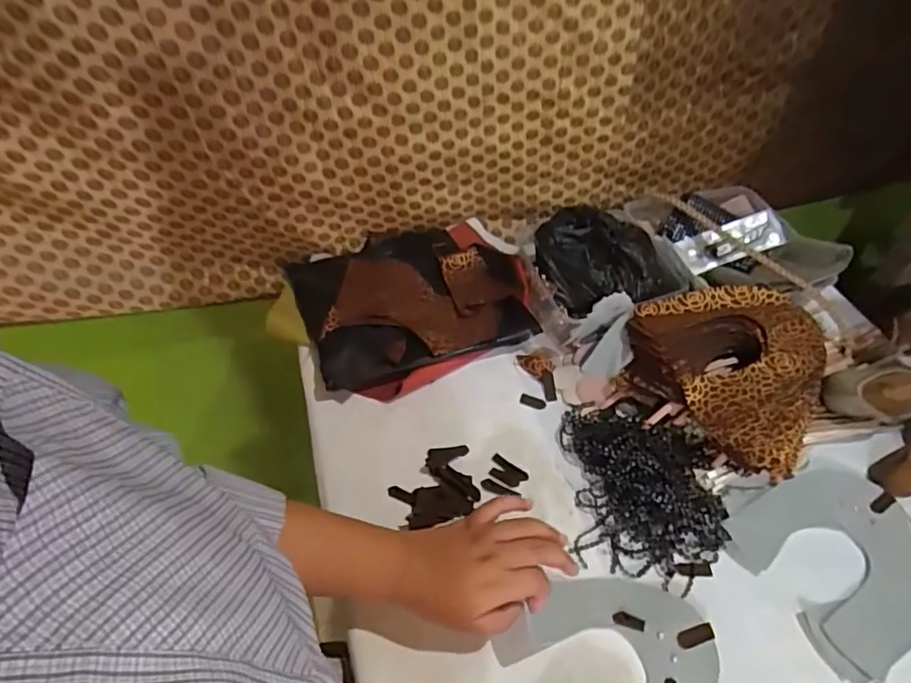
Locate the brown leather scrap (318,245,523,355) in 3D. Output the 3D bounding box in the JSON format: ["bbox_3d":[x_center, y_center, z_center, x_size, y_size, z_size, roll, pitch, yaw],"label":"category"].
[{"bbox_3d":[-0.031,-0.057,0.670,0.203,0.016,0.178,7,48,3],"label":"brown leather scrap"}]

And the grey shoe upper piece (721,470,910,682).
[{"bbox_3d":[0.343,0.184,0.512,0.165,0.009,0.164,-26,55,-24],"label":"grey shoe upper piece"}]

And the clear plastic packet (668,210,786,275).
[{"bbox_3d":[0.336,-0.122,0.706,0.131,0.012,0.050,-19,71,2],"label":"clear plastic packet"}]

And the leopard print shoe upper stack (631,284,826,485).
[{"bbox_3d":[0.280,0.017,0.579,0.180,0.053,0.196,-32,58,-27],"label":"leopard print shoe upper stack"}]

